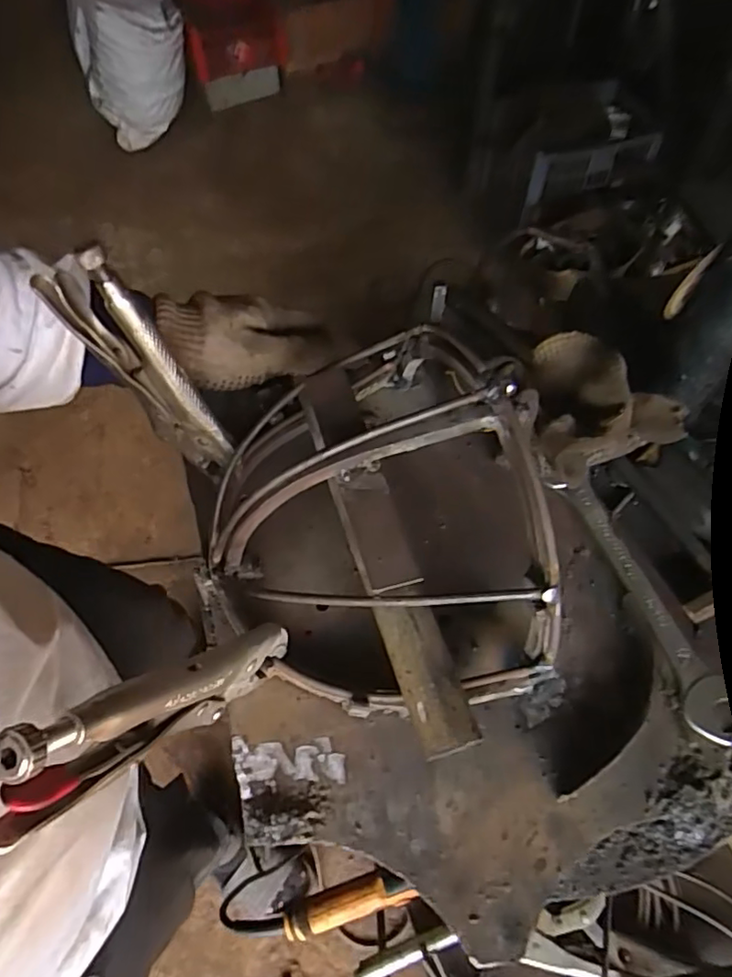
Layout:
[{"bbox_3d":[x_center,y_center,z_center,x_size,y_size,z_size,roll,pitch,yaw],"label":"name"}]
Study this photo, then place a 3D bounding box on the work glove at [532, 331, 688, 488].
[{"bbox_3d":[0.169,-0.060,0.436,0.110,0.053,0.120,5,61,4],"label":"work glove"}]

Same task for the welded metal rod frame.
[{"bbox_3d":[0.000,0.041,0.333,0.195,0.124,0.162,-6,61,-2],"label":"welded metal rod frame"}]

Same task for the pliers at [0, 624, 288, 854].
[{"bbox_3d":[-0.081,0.094,0.257,0.013,0.177,0.053,35,101,18],"label":"pliers"}]

